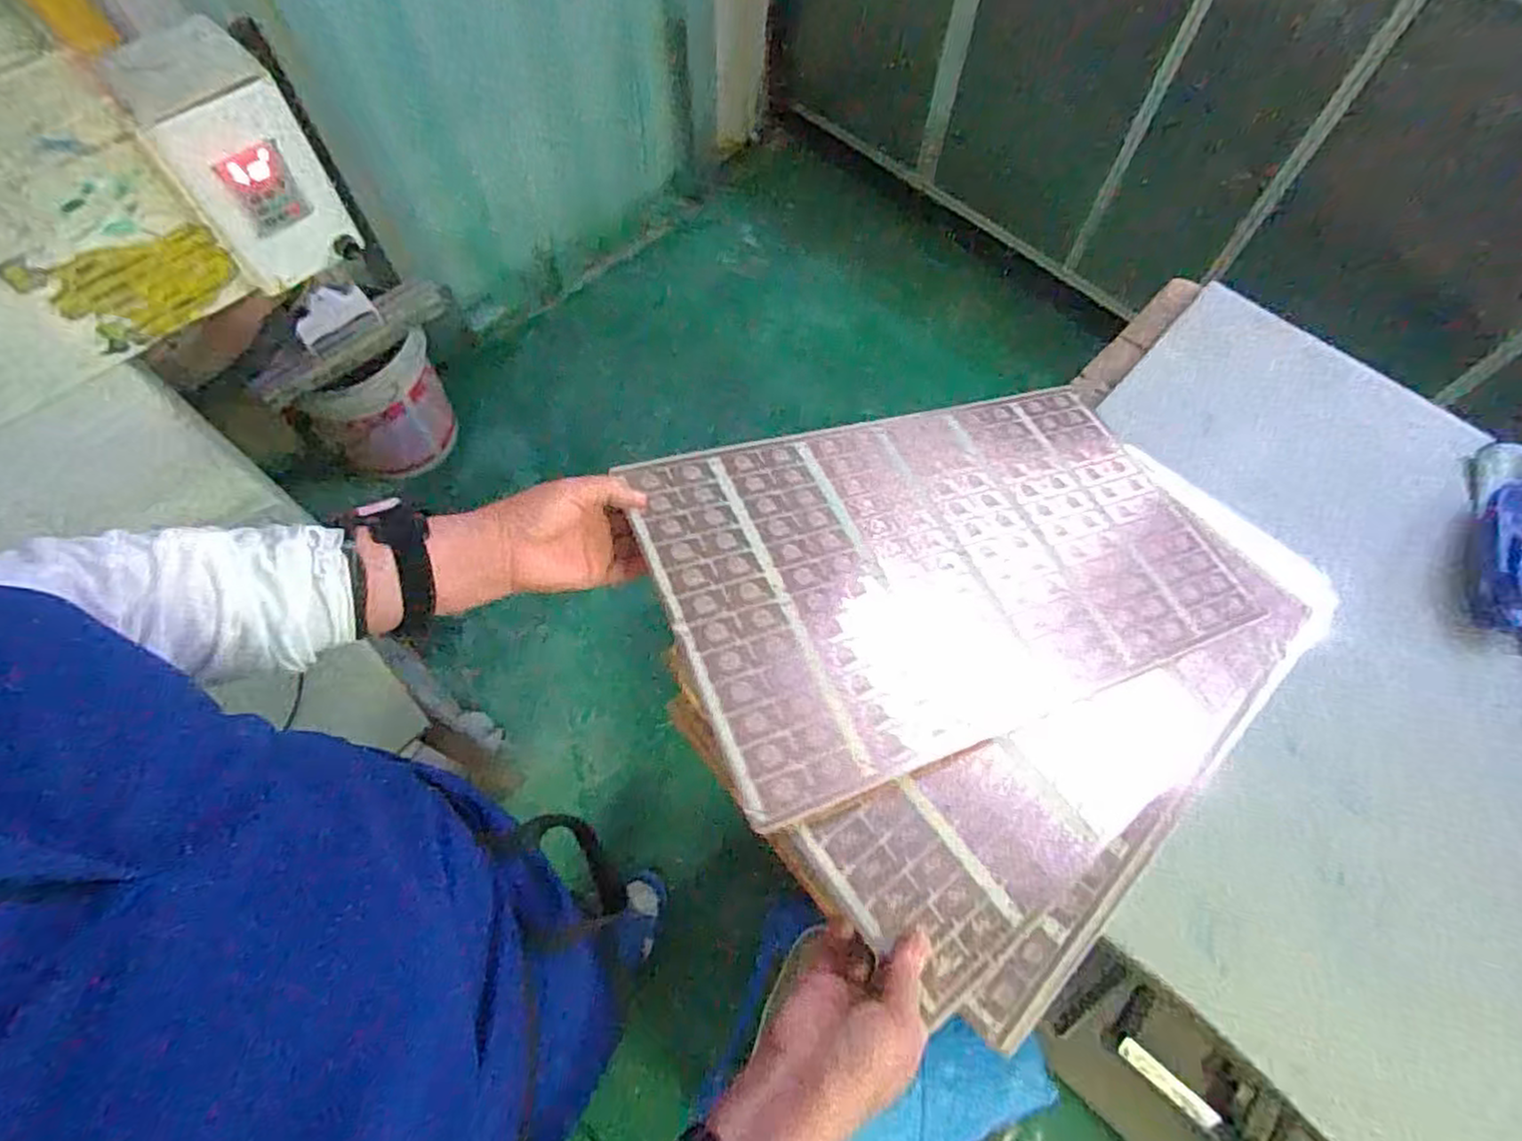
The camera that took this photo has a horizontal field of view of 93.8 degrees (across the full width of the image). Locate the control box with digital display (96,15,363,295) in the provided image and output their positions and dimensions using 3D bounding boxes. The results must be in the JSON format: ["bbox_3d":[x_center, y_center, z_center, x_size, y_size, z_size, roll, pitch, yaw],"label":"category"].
[{"bbox_3d":[-0.561,-0.443,0.763,0.131,0.212,0.140,-36,70,-19],"label":"control box with digital display"}]

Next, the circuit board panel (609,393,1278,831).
[{"bbox_3d":[0.170,-0.013,0.616,0.515,0.011,0.297,-14,64,-23],"label":"circuit board panel"}]

